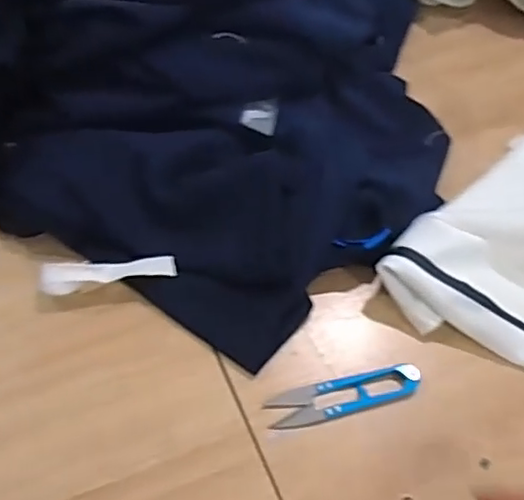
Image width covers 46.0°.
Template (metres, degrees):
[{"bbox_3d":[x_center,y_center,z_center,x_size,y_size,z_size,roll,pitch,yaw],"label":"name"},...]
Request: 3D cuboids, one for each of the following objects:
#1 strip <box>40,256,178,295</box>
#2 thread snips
[{"bbox_3d":[-0.126,0.019,0.508,0.109,0.016,0.020,-5,59,-7],"label":"strip"},{"bbox_3d":[0.064,0.110,0.472,0.118,0.007,0.028,-12,60,-10],"label":"thread snips"}]

